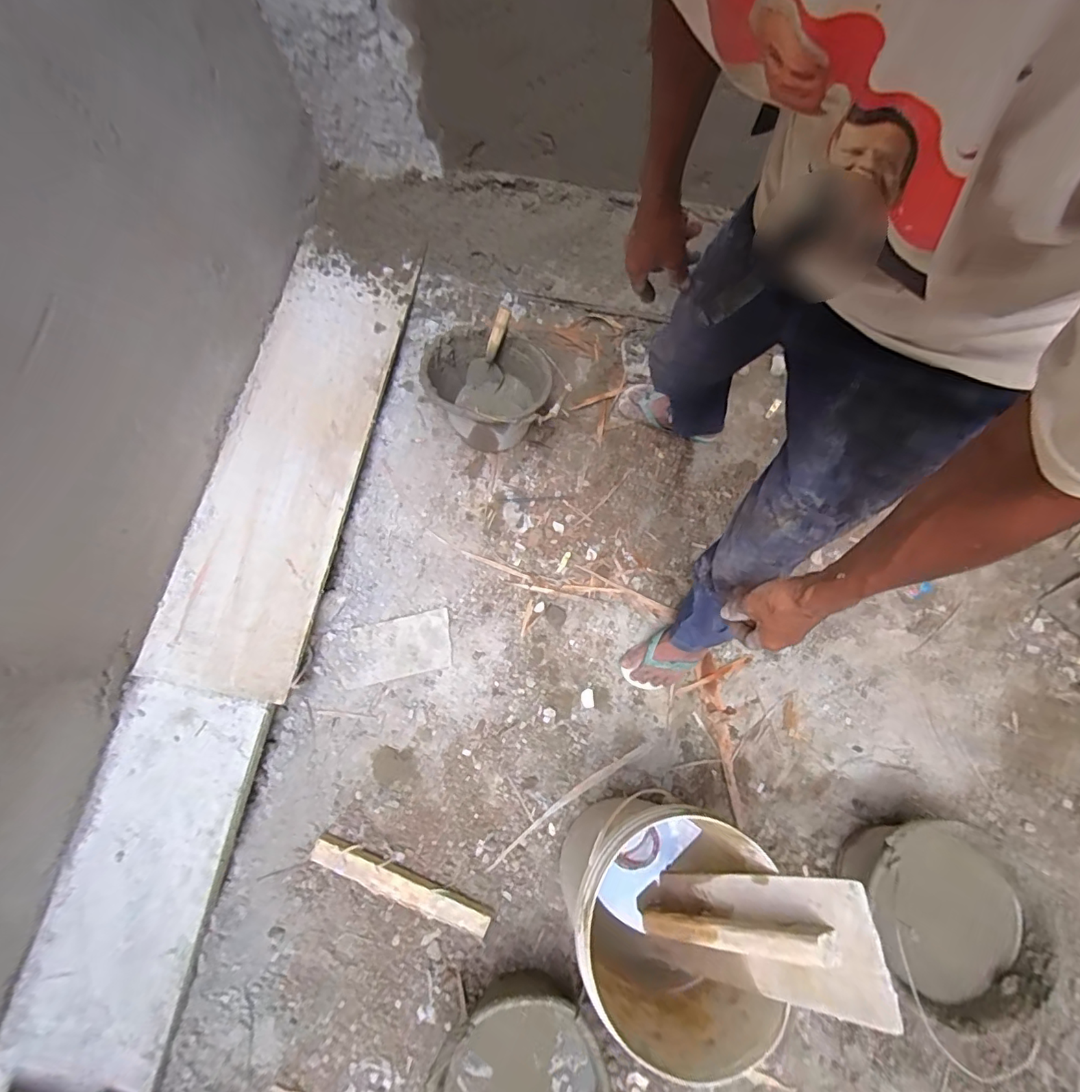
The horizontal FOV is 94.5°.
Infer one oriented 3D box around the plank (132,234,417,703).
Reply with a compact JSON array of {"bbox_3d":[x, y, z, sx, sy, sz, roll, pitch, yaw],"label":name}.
[{"bbox_3d":[-0.647,-0.284,1.301,0.371,0.039,1.246,4,69,12],"label":"plank"}]

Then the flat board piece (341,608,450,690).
[{"bbox_3d":[-0.357,0.252,1.234,0.268,0.016,0.143,-14,74,3],"label":"flat board piece"}]

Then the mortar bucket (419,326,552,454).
[{"bbox_3d":[-0.128,-0.387,1.271,0.295,0.227,0.257,3,76,3],"label":"mortar bucket"}]

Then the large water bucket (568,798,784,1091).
[{"bbox_3d":[0.200,0.605,0.873,0.294,0.371,0.317,0,73,0],"label":"large water bucket"}]

